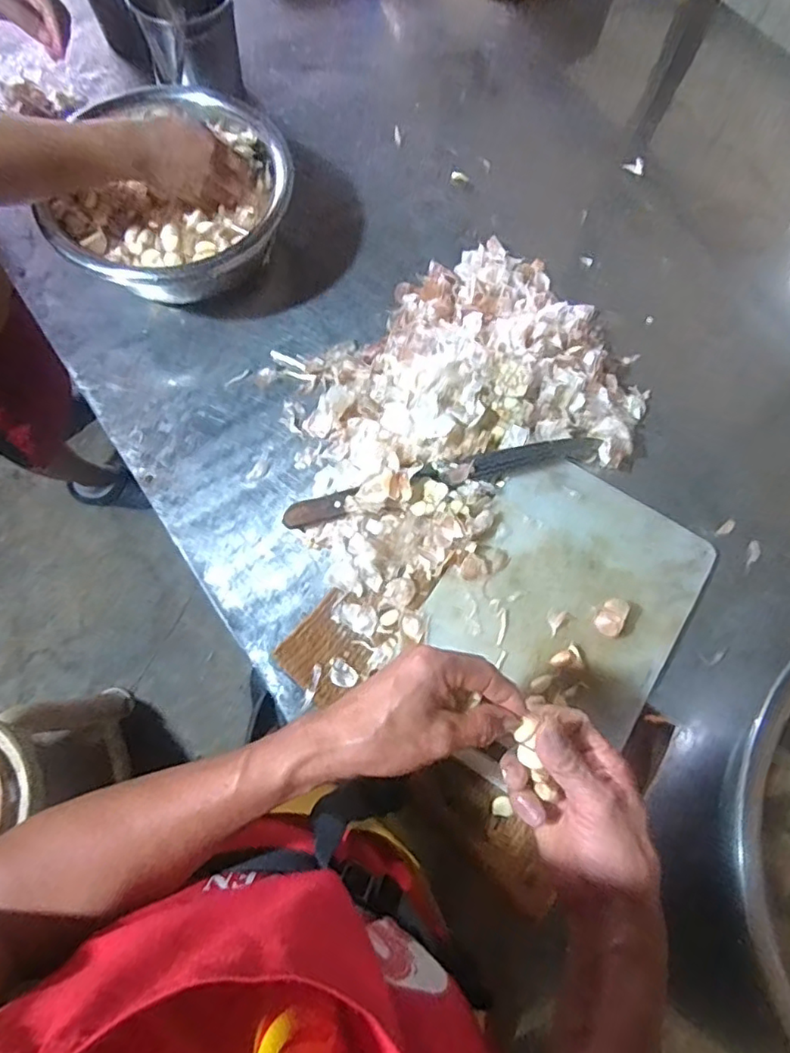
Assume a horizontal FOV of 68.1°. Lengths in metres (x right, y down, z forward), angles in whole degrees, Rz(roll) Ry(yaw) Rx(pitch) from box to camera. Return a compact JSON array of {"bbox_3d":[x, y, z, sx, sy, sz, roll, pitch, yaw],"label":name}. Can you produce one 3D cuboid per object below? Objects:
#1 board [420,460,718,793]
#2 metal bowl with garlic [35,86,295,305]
[{"bbox_3d":[0.169,0.093,0.609,0.233,0.020,0.331,33,72,10],"label":"board"},{"bbox_3d":[-0.259,-0.396,0.728,0.262,0.131,0.285,0,70,-1],"label":"metal bowl with garlic"}]

